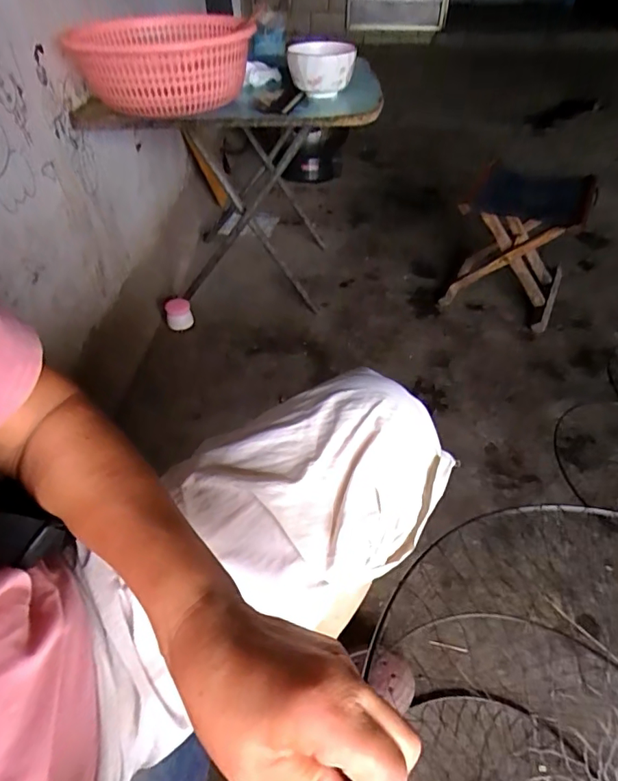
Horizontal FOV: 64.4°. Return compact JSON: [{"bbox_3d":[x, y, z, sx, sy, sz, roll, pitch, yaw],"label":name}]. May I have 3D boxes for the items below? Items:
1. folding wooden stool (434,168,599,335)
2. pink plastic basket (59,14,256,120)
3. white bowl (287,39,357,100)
[{"bbox_3d":[0.519,-0.365,1.229,0.267,0.287,0.267,19,50,20],"label":"folding wooden stool"},{"bbox_3d":[-0.275,-0.596,0.891,0.295,0.111,0.315,-12,46,-12],"label":"pink plastic basket"},{"bbox_3d":[0.025,-0.614,0.941,0.122,0.081,0.138,-6,45,-5],"label":"white bowl"}]

